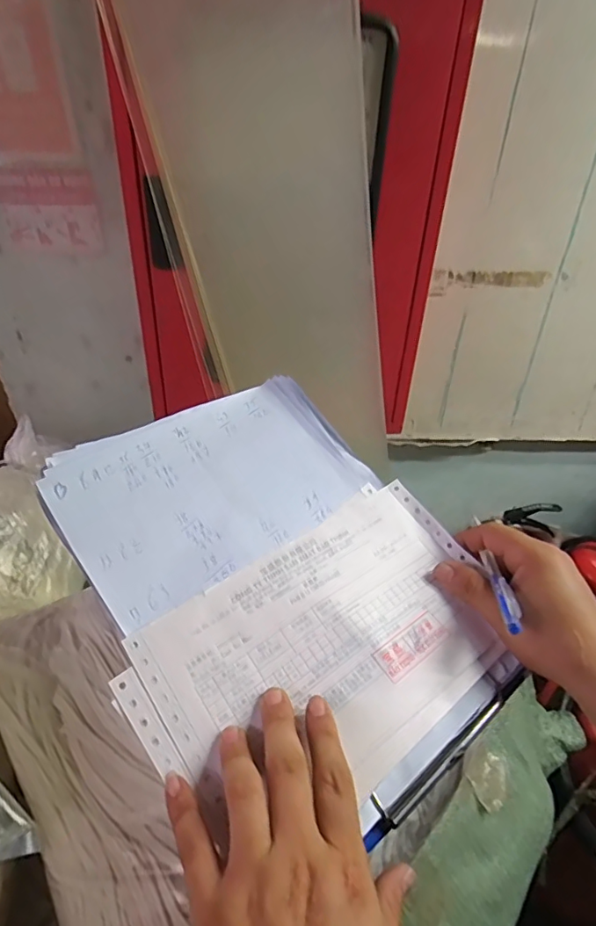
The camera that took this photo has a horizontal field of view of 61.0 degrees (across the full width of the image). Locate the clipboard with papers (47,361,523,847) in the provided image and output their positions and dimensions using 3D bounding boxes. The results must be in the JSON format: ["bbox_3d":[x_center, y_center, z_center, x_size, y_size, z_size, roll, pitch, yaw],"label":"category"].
[{"bbox_3d":[-0.011,0.074,0.357,0.241,0.016,0.308,-28,64,-27],"label":"clipboard with papers"}]

